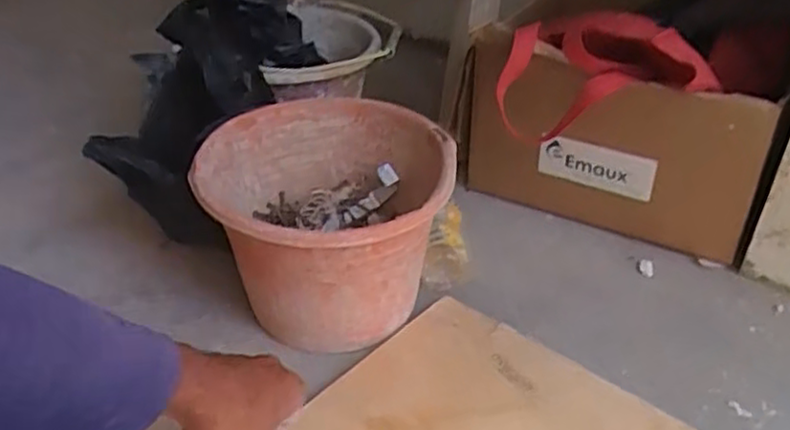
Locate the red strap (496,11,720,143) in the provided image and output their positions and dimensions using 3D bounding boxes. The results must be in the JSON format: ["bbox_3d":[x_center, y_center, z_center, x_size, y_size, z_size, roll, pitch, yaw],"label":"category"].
[{"bbox_3d":[0.248,-0.151,0.890,0.241,0.165,0.095,28,42,34],"label":"red strap"}]

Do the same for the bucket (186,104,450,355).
[{"bbox_3d":[-0.072,0.012,0.820,0.254,0.190,0.274,1,33,-1],"label":"bucket"}]

